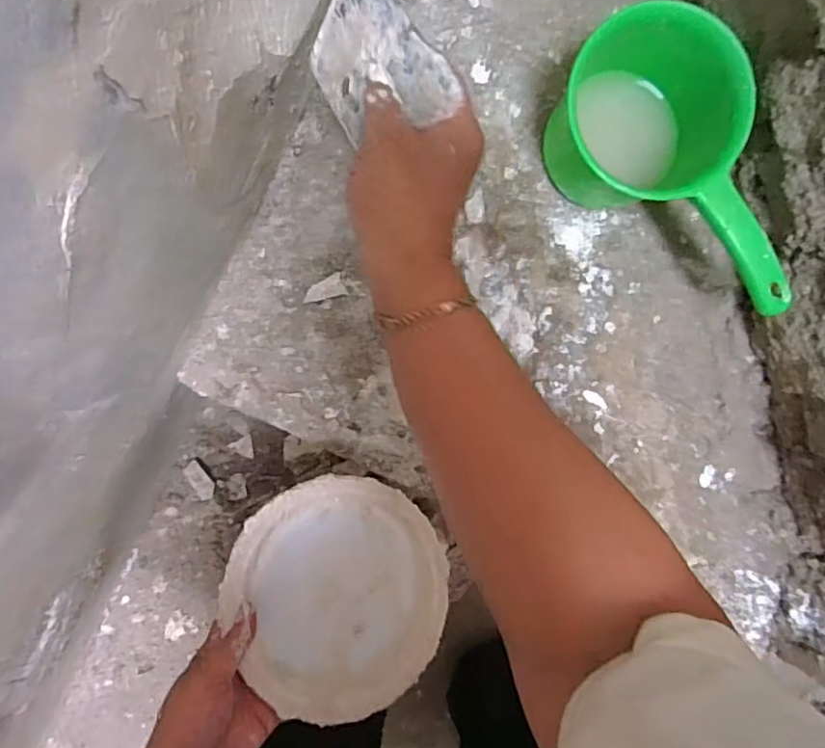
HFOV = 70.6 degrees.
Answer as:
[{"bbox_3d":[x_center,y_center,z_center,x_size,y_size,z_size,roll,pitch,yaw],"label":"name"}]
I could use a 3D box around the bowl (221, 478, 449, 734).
[{"bbox_3d":[-0.061,0.177,0.480,0.172,0.050,0.172,6,72,-20],"label":"bowl"}]

